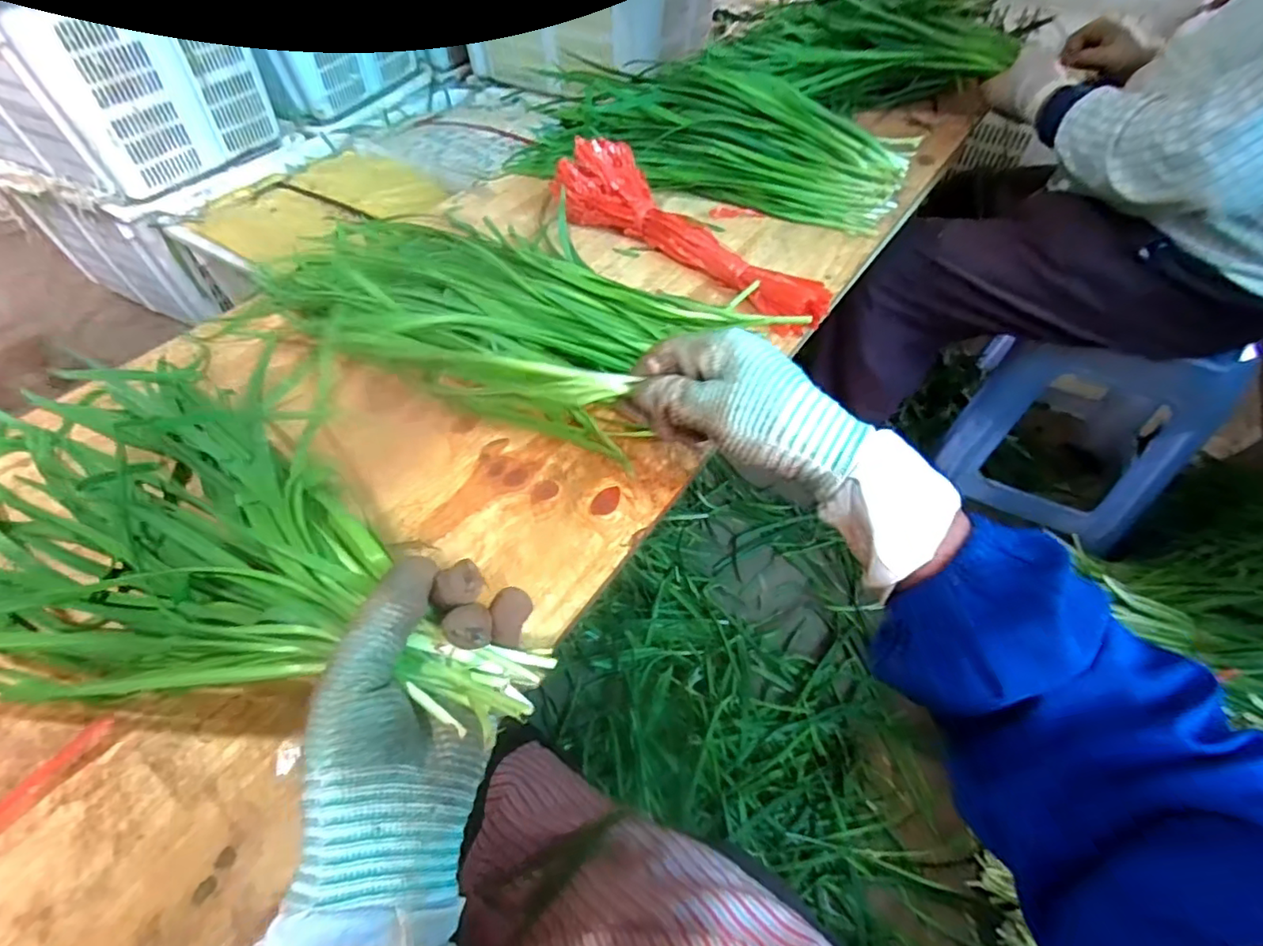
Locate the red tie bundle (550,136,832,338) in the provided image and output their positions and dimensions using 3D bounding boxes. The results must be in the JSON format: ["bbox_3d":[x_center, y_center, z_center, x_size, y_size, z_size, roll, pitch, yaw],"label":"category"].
[{"bbox_3d":[0.054,-0.240,0.569,0.316,0.073,0.080,37,59,26],"label":"red tie bundle"}]

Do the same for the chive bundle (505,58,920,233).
[{"bbox_3d":[0.090,-0.407,0.695,0.468,0.093,0.164,16,51,12],"label":"chive bundle"}]

